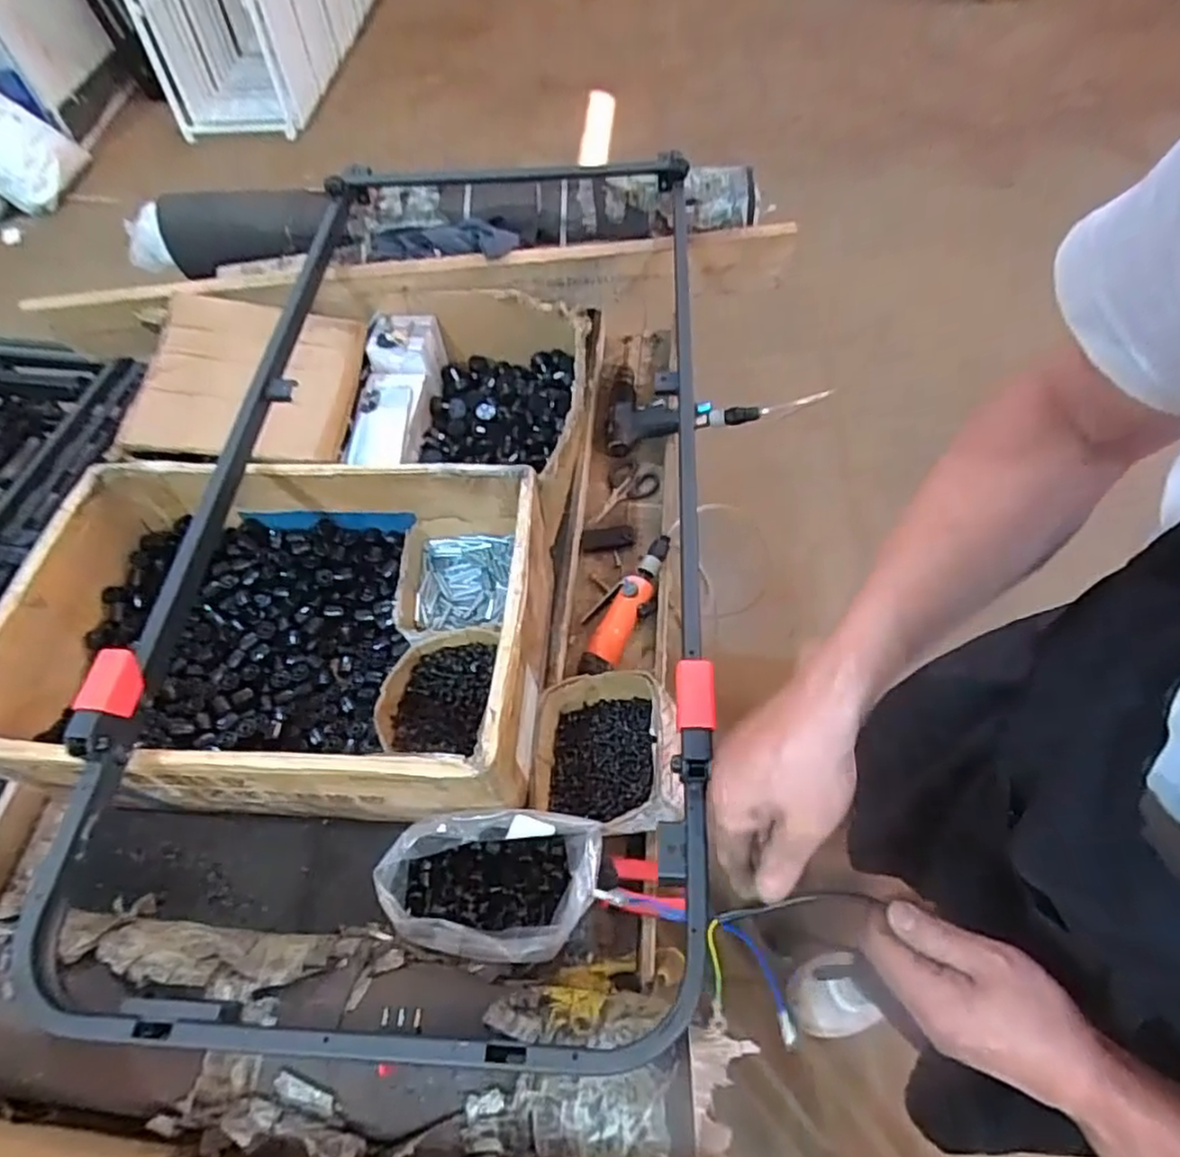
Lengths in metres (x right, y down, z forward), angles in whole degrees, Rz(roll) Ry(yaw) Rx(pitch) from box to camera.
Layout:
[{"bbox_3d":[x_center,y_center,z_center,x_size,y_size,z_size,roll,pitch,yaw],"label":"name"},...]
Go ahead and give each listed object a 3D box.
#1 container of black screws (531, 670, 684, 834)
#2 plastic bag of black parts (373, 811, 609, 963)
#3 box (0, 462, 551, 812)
[{"bbox_3d":[0.018,0.178,0.737,0.155,0.066,0.159,-1,58,4],"label":"container of black screws"},{"bbox_3d":[-0.085,0.280,0.648,0.190,0.096,0.125,-3,58,3],"label":"plastic bag of black parts"},{"bbox_3d":[-0.320,0.057,0.767,0.531,0.158,0.357,2,58,6],"label":"box"}]

